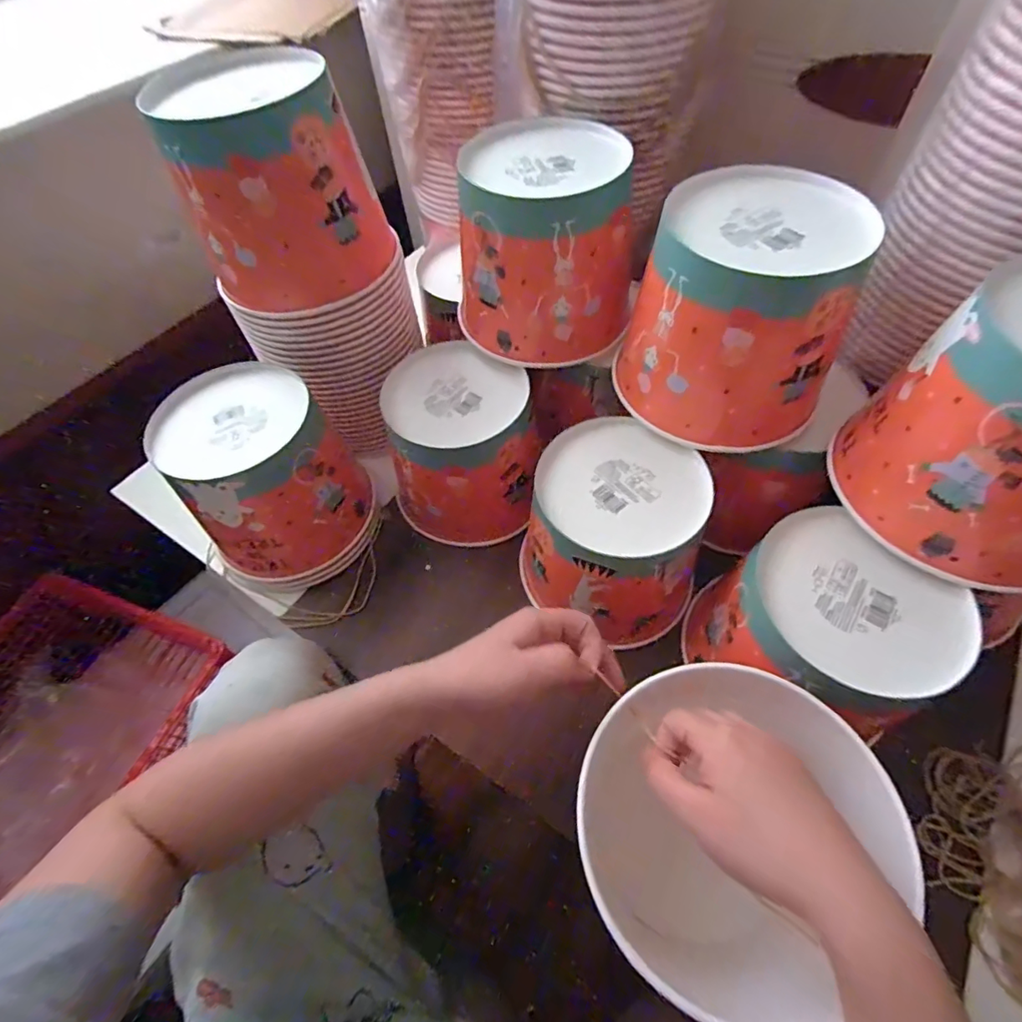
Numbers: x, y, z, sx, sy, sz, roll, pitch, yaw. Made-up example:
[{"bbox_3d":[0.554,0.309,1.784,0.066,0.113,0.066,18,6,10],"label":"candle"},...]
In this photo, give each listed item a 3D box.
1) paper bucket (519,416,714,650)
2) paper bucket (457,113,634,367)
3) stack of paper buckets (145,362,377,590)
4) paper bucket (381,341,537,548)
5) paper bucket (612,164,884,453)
[{"bbox_3d":[0.087,0.027,0.431,0.139,0.132,0.137,-2,57,3],"label":"paper bucket"},{"bbox_3d":[0.022,-0.221,0.438,0.136,0.139,0.143,-2,57,3],"label":"paper bucket"},{"bbox_3d":[-0.228,-0.026,0.461,0.150,0.147,0.137,-39,63,-20],"label":"stack of paper buckets"},{"bbox_3d":[-0.044,-0.056,0.486,0.129,0.129,0.147,-5,57,1],"label":"paper bucket"},{"bbox_3d":[0.160,-0.144,0.370,0.149,0.132,0.140,17,60,14],"label":"paper bucket"}]

